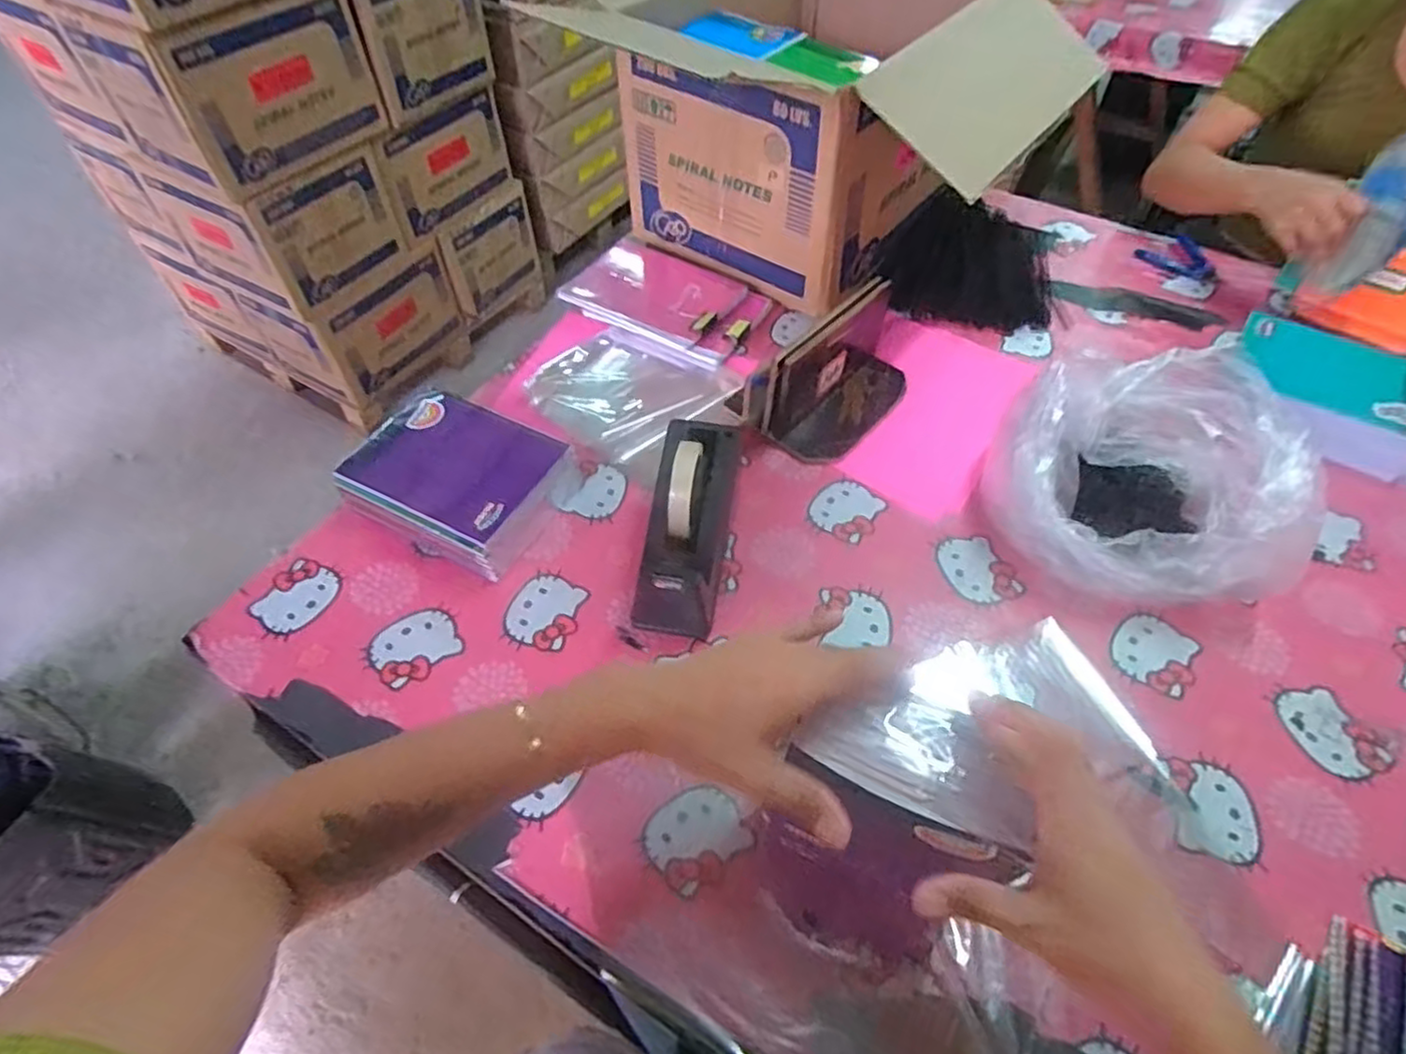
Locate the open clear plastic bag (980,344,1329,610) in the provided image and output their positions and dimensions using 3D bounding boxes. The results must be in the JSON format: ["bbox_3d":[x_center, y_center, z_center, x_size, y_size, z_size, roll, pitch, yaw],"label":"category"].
[{"bbox_3d":[0.434,-0.059,0.725,0.257,0.126,0.253,11,54,9],"label":"open clear plastic bag"}]

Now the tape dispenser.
[{"bbox_3d":[-0.011,-0.005,0.691,0.076,0.121,0.210,8,54,7],"label":"tape dispenser"}]

